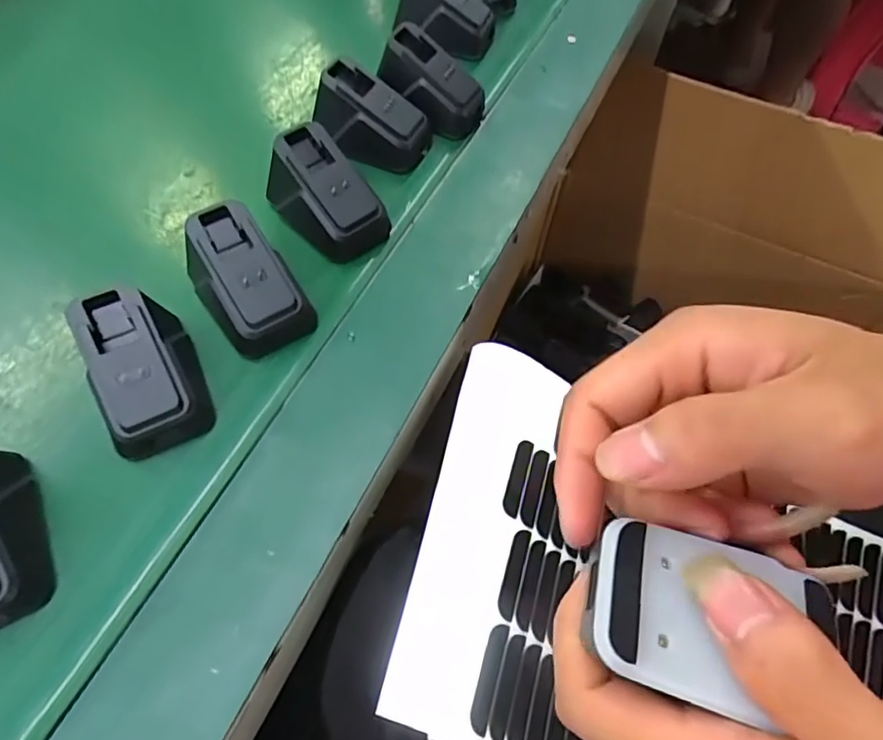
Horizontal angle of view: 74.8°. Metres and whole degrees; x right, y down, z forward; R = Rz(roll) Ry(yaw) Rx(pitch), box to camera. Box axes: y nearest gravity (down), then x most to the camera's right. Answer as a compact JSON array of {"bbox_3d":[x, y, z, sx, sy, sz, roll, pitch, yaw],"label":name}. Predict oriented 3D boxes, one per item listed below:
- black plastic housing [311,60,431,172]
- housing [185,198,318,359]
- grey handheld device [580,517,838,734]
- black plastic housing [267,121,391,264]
[{"bbox_3d":[-0.042,-0.148,0.347,0.069,0.035,0.044,27,75,-9],"label":"black plastic housing"},{"bbox_3d":[-0.095,-0.046,0.279,0.049,0.041,0.072,-30,66,-17],"label":"housing"},{"bbox_3d":[0.074,0.067,0.158,0.068,0.012,0.045,16,61,7],"label":"grey handheld device"},{"bbox_3d":[-0.062,-0.092,0.308,0.047,0.040,0.064,-40,69,-21],"label":"black plastic housing"}]

